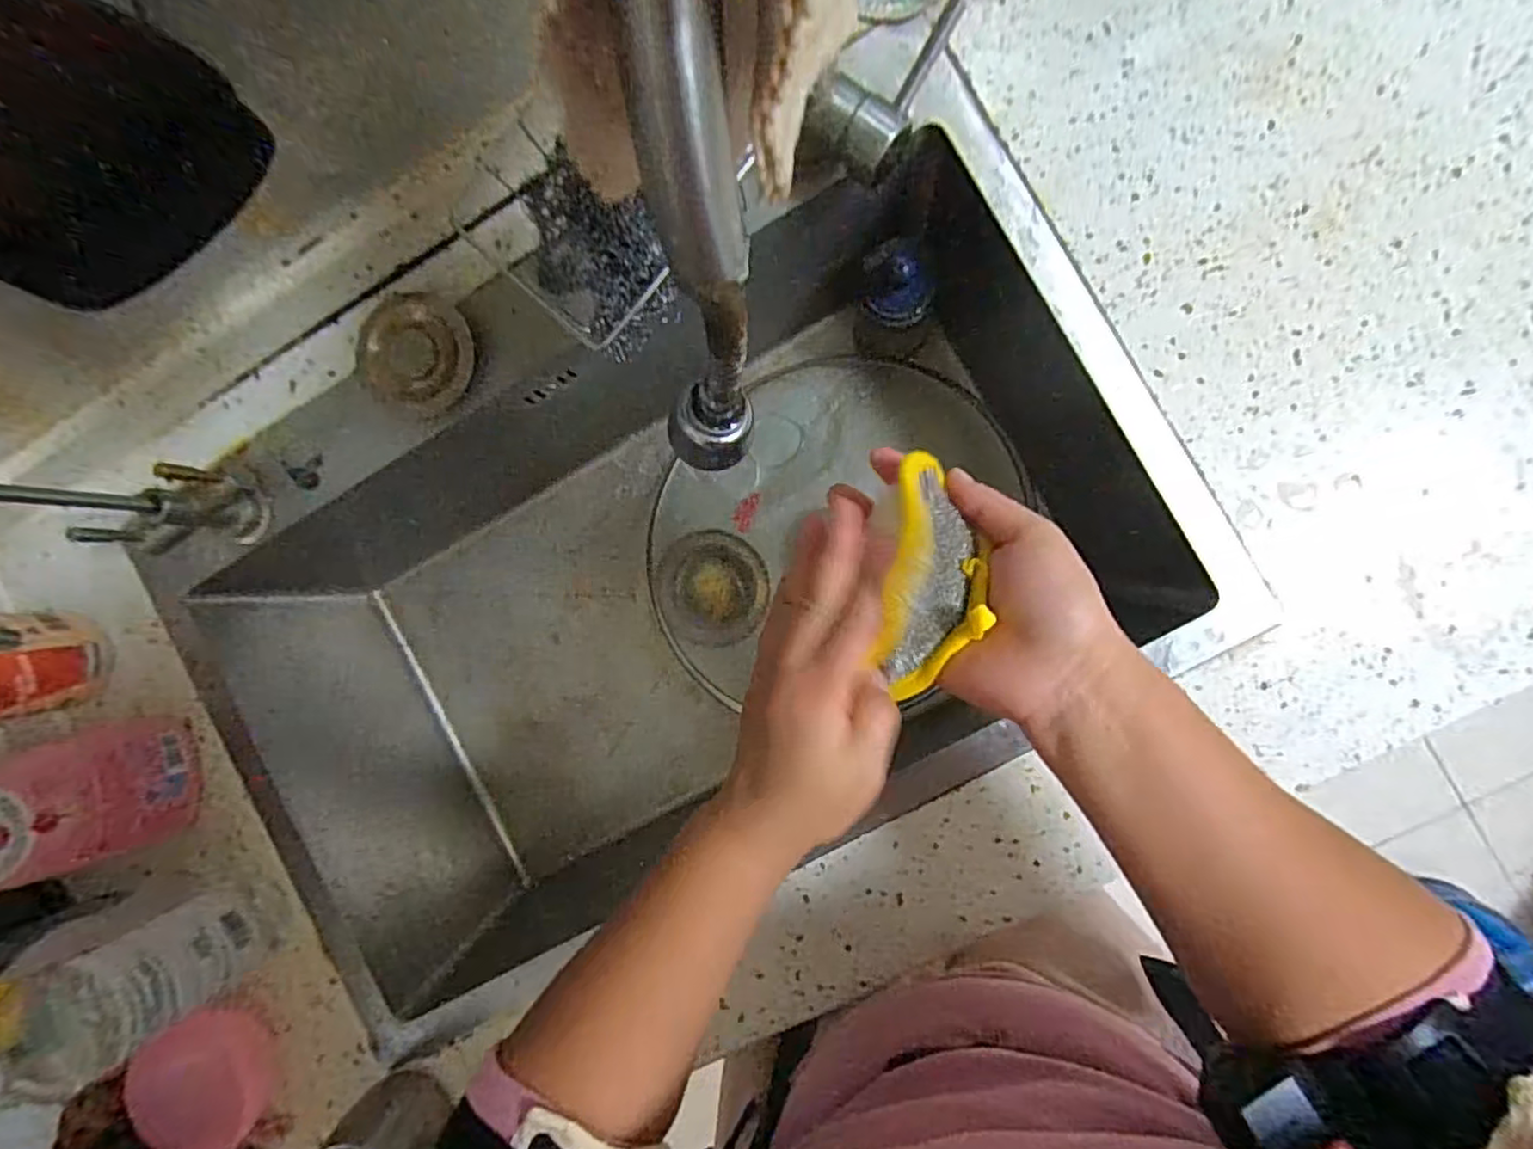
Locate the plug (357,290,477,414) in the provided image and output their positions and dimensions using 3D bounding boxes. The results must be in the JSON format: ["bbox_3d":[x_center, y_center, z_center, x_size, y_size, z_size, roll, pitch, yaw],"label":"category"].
[{"bbox_3d":[-0.243,-0.153,0.475,0.079,0.014,0.076,0,91,6],"label":"plug"}]

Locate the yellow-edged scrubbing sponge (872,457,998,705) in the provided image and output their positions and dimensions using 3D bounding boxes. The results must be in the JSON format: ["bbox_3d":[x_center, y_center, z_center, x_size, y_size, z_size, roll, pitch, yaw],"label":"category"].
[{"bbox_3d":[0.075,0.002,0.308,0.042,0.031,0.107,3,94,7],"label":"yellow-edged scrubbing sponge"}]

